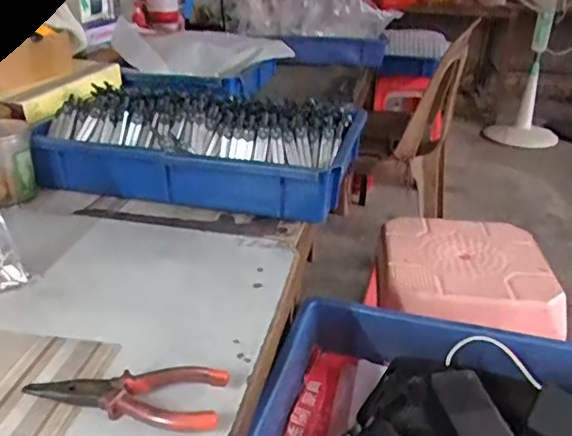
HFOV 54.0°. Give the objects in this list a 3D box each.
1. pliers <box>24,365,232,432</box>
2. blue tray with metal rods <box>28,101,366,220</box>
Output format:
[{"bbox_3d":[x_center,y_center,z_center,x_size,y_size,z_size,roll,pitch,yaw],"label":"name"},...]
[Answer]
[{"bbox_3d":[-0.116,0.129,0.415,0.141,0.019,0.050,6,26,6],"label":"pliers"},{"bbox_3d":[-0.115,-0.110,0.791,0.412,0.115,0.234,8,27,11],"label":"blue tray with metal rods"}]

